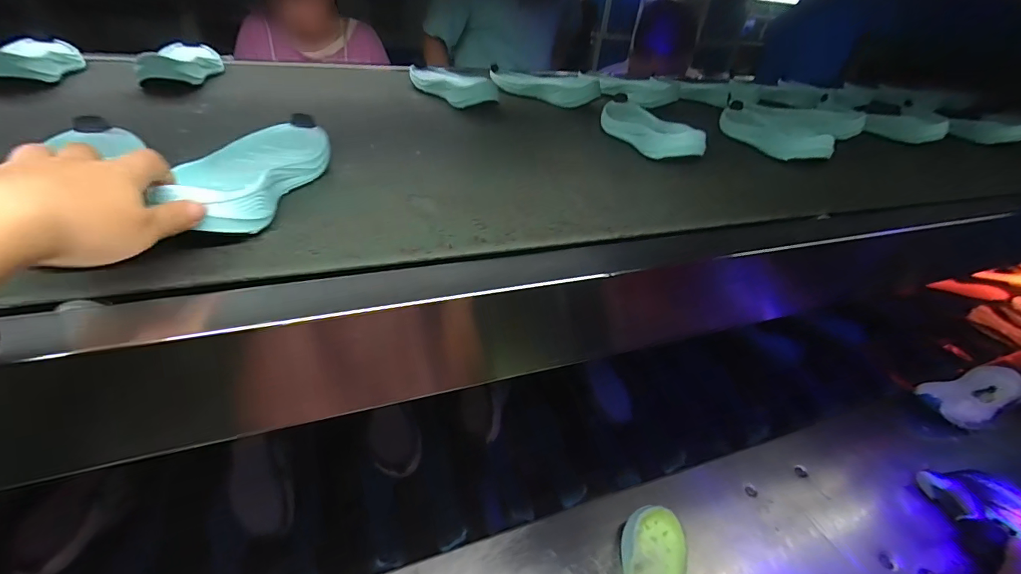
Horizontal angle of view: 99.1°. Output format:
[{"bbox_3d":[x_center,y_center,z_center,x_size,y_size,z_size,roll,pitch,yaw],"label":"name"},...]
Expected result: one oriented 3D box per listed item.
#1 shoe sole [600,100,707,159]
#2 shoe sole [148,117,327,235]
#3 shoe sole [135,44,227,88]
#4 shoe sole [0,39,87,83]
[{"bbox_3d":[0.193,-0.235,0.634,0.072,0.041,0.223,-5,38,-14],"label":"shoe sole"},{"bbox_3d":[-0.229,-0.110,0.393,0.088,0.040,0.226,1,35,-7],"label":"shoe sole"},{"bbox_3d":[-0.511,-0.356,0.690,0.083,0.045,0.204,-8,39,-18],"label":"shoe sole"},{"bbox_3d":[-0.678,-0.329,0.624,0.083,0.042,0.219,-14,41,-26],"label":"shoe sole"}]

